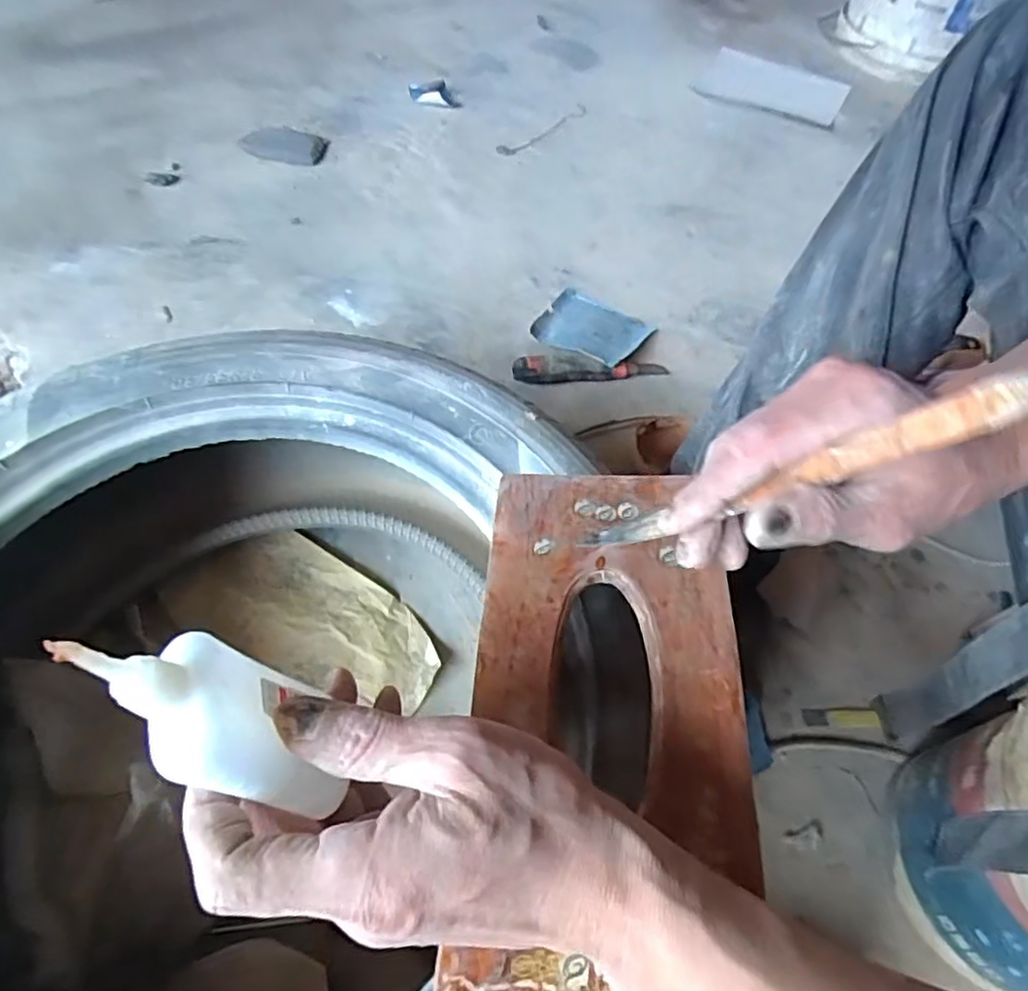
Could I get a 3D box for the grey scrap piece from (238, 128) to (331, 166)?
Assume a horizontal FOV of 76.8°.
[{"bbox_3d":[-0.367,-0.560,1.037,0.128,0.020,0.083,12,55,4],"label":"grey scrap piece"}]

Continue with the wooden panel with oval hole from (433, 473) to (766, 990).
[{"bbox_3d":[0.041,0.091,0.294,0.118,0.019,0.259,5,52,-1],"label":"wooden panel with oval hole"}]

